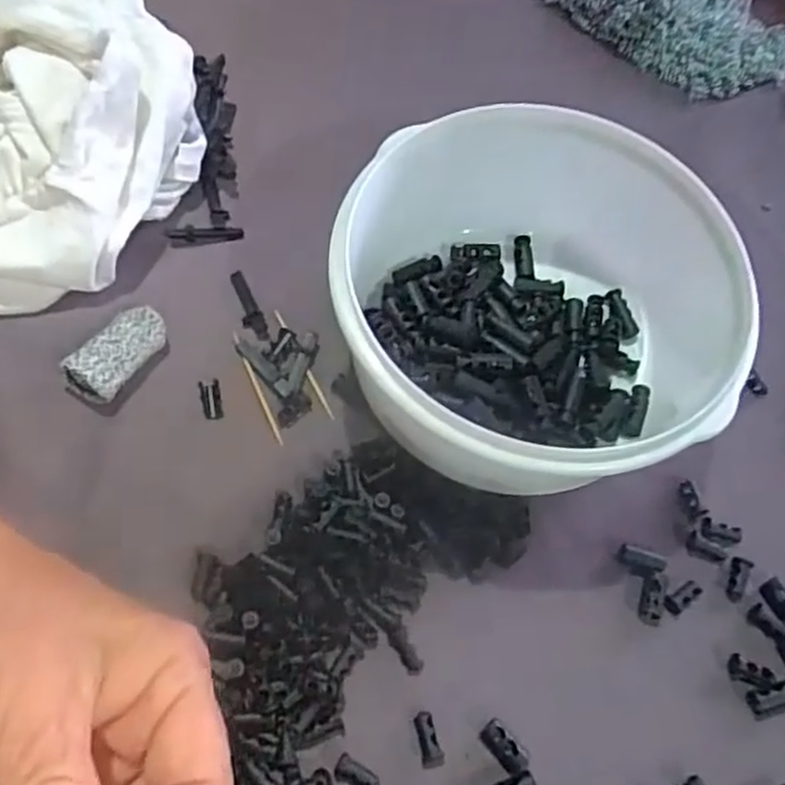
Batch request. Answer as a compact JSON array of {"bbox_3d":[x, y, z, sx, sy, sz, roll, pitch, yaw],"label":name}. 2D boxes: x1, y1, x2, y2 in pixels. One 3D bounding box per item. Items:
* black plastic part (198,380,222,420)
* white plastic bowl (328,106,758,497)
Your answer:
[{"bbox_3d":[-0.080,0.003,0.321,0.008,0.004,0.018,-12,67,-9],"label":"black plastic part"},{"bbox_3d":[0.052,-0.032,0.307,0.148,0.074,0.156,1,66,-3],"label":"white plastic bowl"}]

